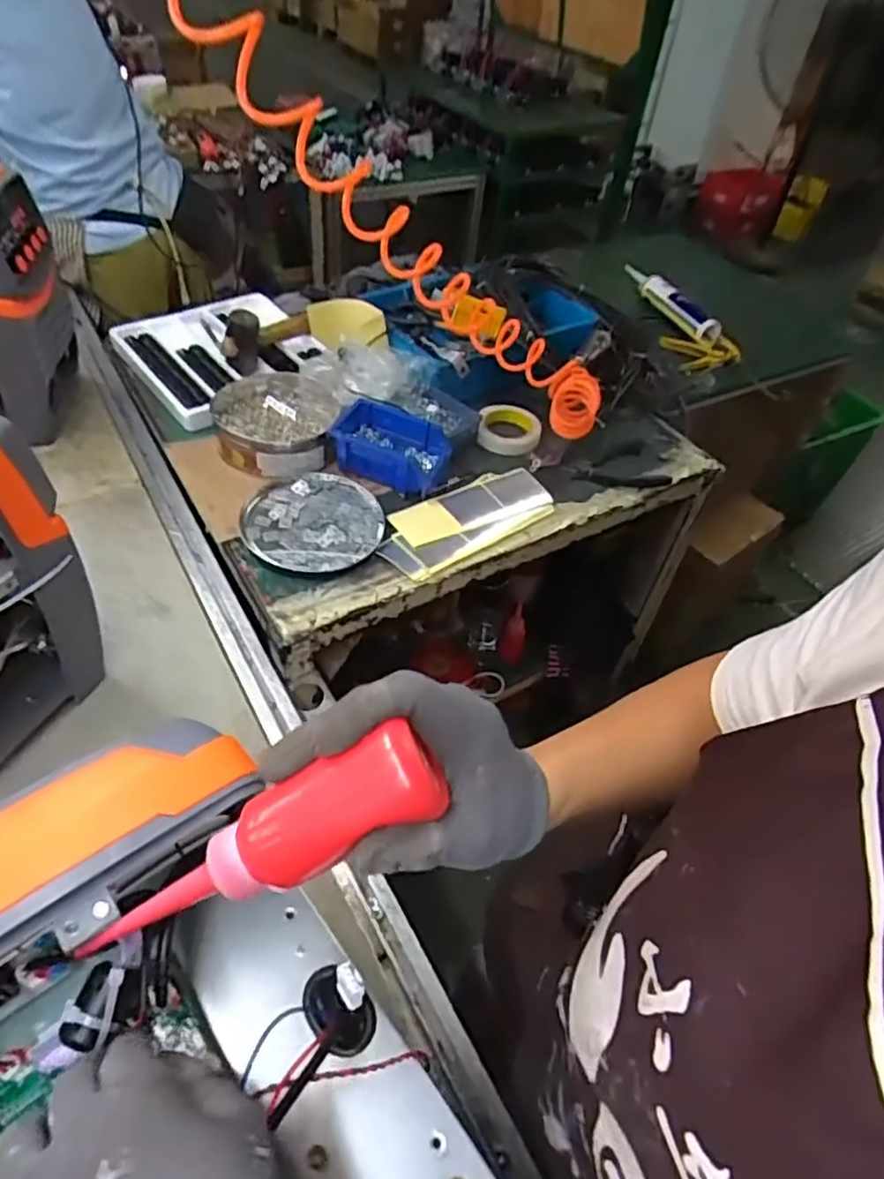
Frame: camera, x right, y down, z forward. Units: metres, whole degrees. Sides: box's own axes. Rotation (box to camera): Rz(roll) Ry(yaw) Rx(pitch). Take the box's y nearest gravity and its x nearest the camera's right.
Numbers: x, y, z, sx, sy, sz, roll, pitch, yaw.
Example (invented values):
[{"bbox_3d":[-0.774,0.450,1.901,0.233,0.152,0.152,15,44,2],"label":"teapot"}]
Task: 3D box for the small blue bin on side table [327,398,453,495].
[{"bbox_3d":[-0.076,-0.212,0.968,0.163,0.079,0.105,15,49,8],"label":"small blue bin on side table"}]

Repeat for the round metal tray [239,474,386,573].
[{"bbox_3d":[-0.175,-0.095,0.899,0.181,0.030,0.178,3,48,-3],"label":"round metal tray"}]

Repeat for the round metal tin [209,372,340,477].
[{"bbox_3d":[-0.252,-0.254,1.004,0.179,0.064,0.207,-8,50,-13],"label":"round metal tin"}]

